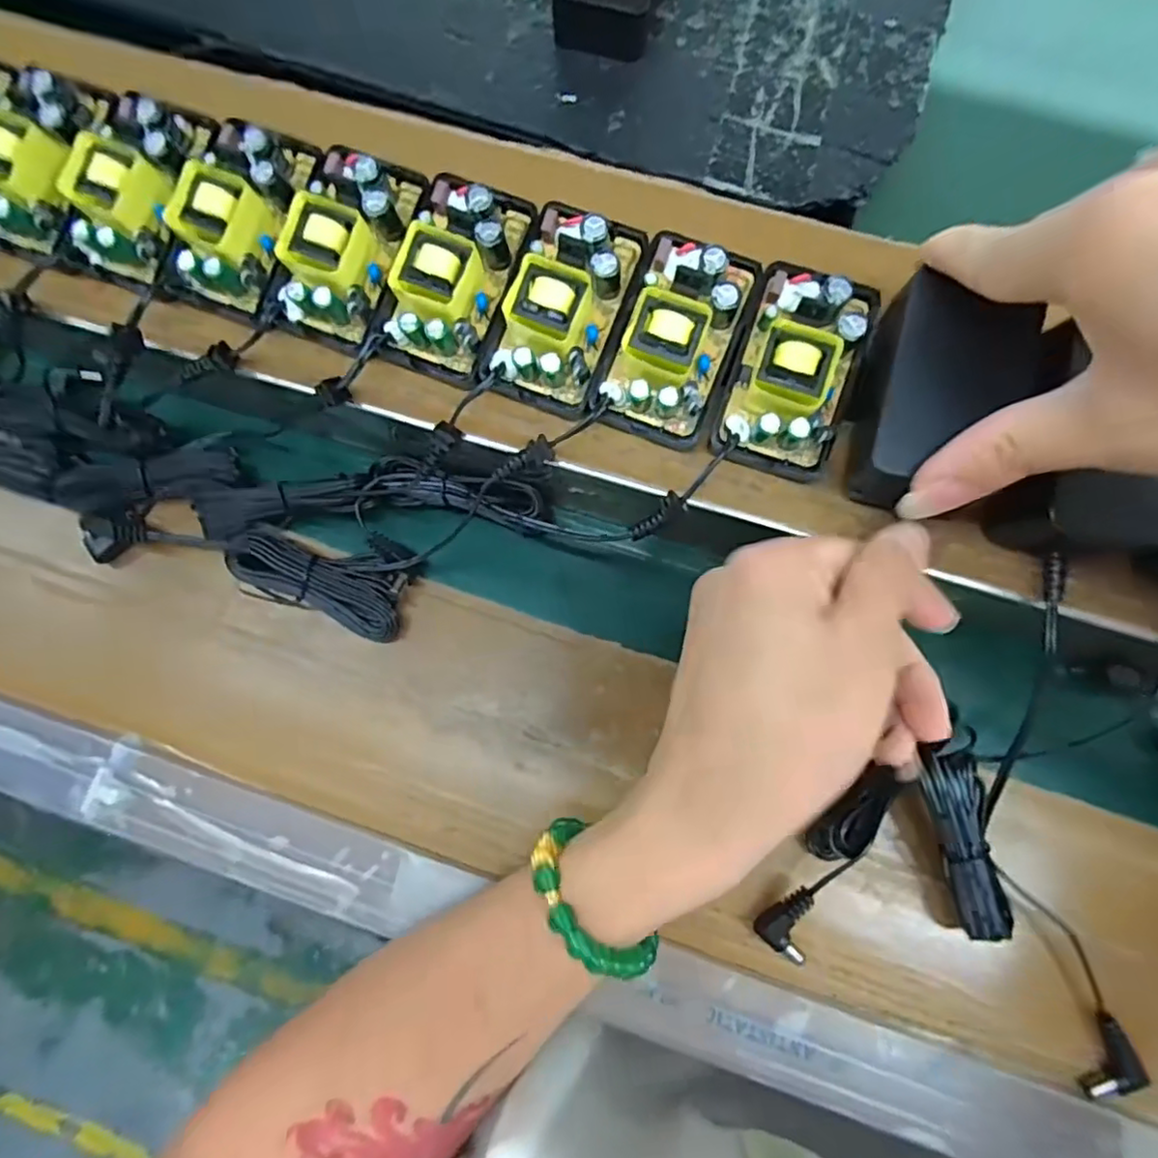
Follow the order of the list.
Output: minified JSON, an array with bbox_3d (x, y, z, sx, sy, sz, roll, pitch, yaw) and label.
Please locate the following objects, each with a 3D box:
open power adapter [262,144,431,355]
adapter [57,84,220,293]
[{"bbox_3d":[-0.086,-0.125,0.239,0.041,0.033,0.067,22,80,5],"label":"open power adapter"},{"bbox_3d":[-0.168,-0.150,0.245,0.042,0.033,0.067,25,80,6],"label":"adapter"}]

